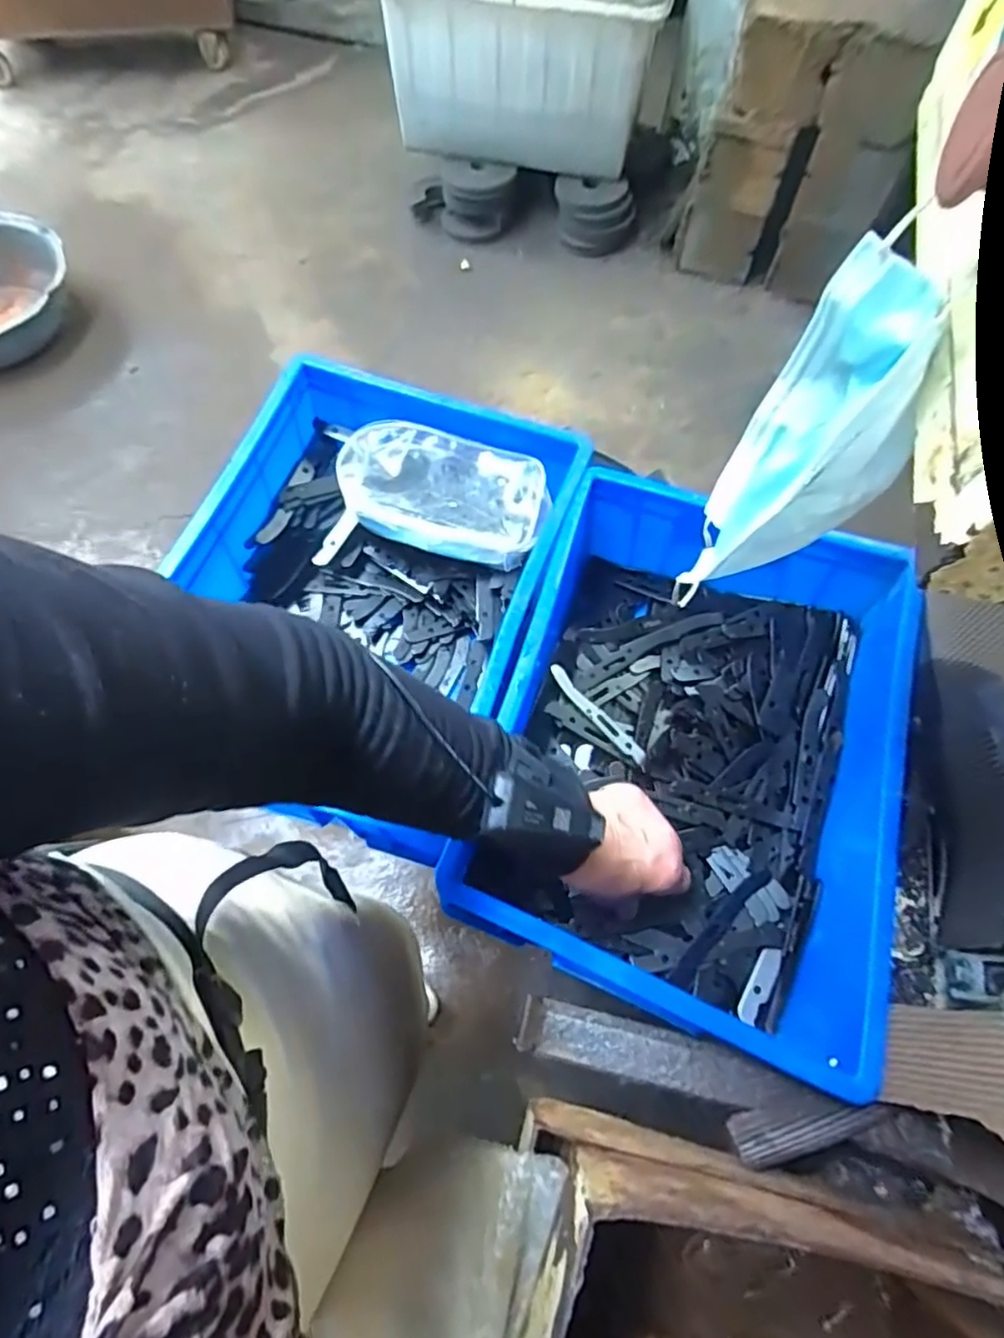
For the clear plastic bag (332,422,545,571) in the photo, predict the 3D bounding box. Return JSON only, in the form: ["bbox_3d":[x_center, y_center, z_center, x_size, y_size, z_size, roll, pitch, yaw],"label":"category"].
[{"bbox_3d":[-0.054,-0.169,0.615,0.192,0.054,0.108,11,68,4],"label":"clear plastic bag"}]

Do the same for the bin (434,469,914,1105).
[{"bbox_3d":[0.155,0.059,0.536,0.300,0.136,0.424,17,68,7],"label":"bin"}]

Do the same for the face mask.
[{"bbox_3d":[0.145,-0.102,0.304,0.065,0.152,0.095,29,70,11],"label":"face mask"}]

